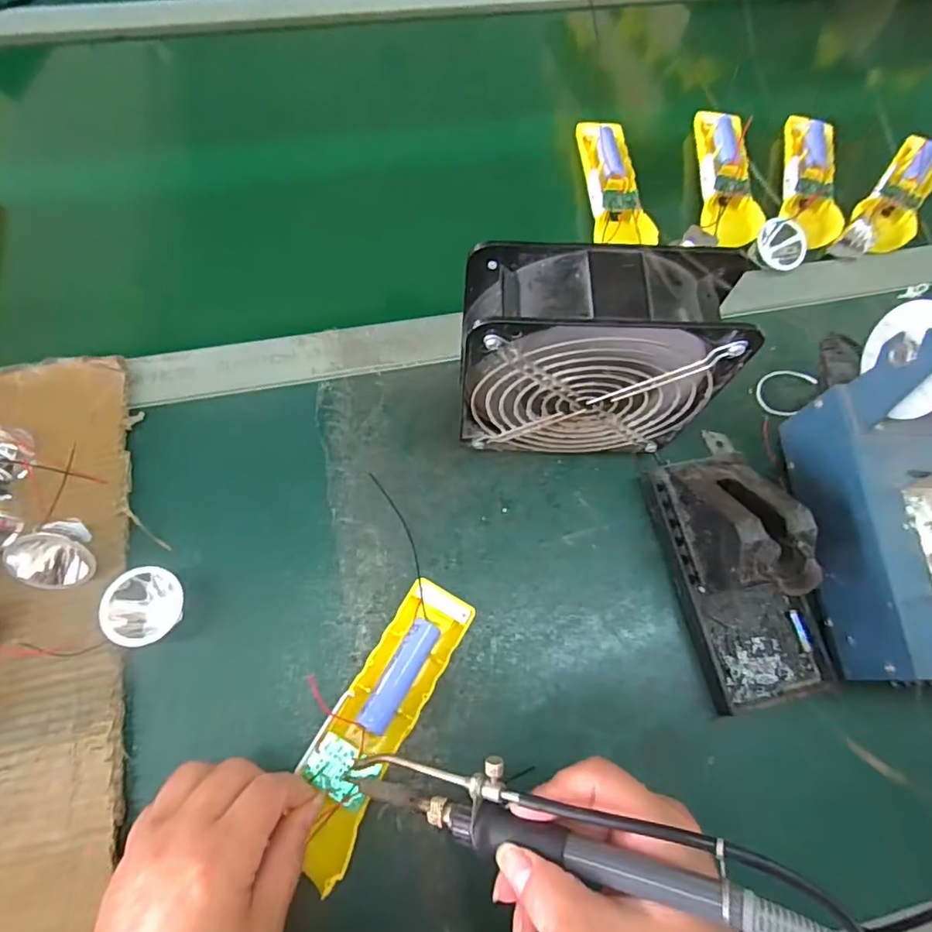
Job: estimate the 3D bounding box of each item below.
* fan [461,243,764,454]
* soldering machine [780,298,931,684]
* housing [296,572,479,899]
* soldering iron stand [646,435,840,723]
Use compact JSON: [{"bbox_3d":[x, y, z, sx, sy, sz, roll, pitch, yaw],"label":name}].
[{"bbox_3d":[0.071,-0.061,0.337,0.147,0.149,0.063,-2,68,-4],"label":"fan"},{"bbox_3d":[0.289,0.019,0.320,0.115,0.119,0.199,2,67,-3],"label":"soldering machine"},{"bbox_3d":[-0.048,0.138,0.305,0.044,0.017,0.156,25,62,8],"label":"housing"},{"bbox_3d":[0.180,0.051,0.342,0.086,0.067,0.178,-11,69,-8],"label":"soldering iron stand"}]

